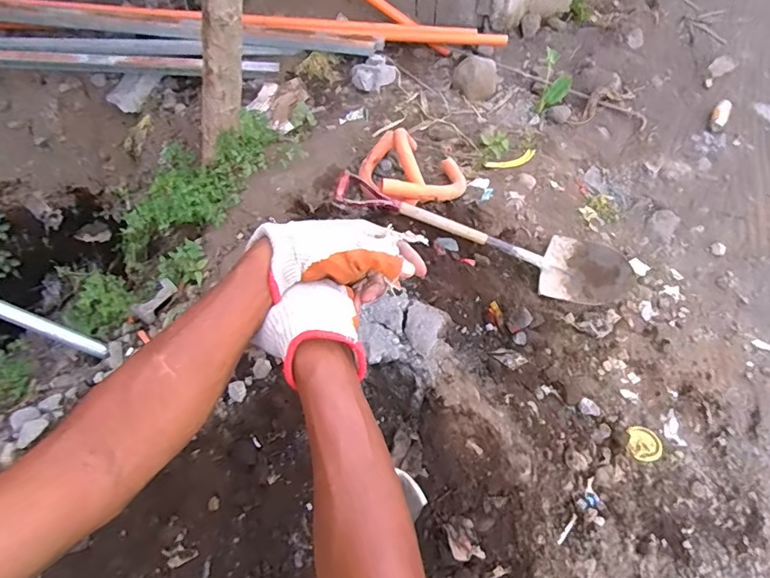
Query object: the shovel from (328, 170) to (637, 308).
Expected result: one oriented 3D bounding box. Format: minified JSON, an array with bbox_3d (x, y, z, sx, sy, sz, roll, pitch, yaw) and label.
[{"bbox_3d":[0.332,-0.184,1.629,1.017,0.160,0.219,19,59,-6],"label":"shovel"}]

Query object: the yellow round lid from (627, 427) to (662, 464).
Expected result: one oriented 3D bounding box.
[{"bbox_3d":[0.734,0.439,1.378,0.093,0.016,0.098,-3,52,3],"label":"yellow round lid"}]

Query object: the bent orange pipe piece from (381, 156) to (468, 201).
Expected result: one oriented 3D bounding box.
[{"bbox_3d":[0.186,-0.381,1.755,0.210,0.065,0.436,35,39,24],"label":"bent orange pipe piece"}]

